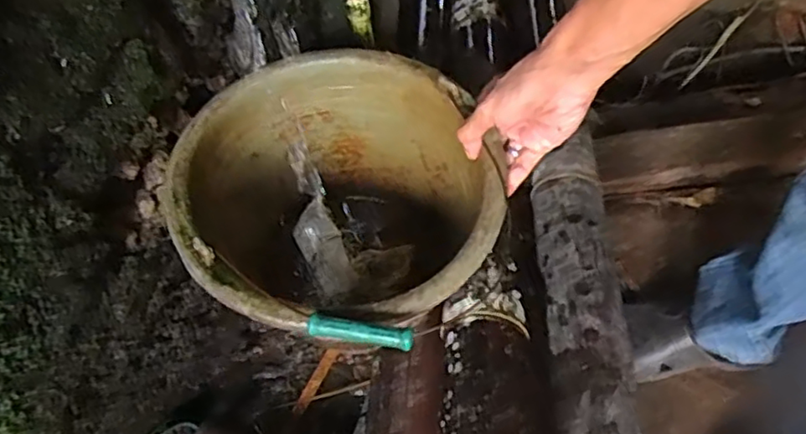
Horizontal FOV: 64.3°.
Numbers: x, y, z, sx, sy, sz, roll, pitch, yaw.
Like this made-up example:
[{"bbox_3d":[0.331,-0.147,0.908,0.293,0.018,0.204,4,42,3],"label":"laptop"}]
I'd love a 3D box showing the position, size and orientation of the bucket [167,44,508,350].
[{"bbox_3d":[-0.059,0.017,0.625,0.272,0.215,0.271,1,56,-1],"label":"bucket"}]

